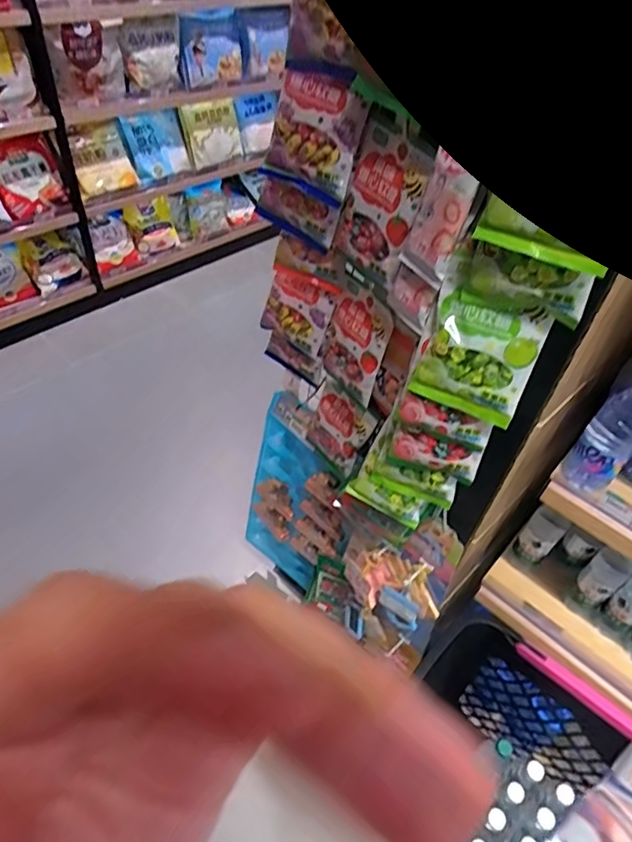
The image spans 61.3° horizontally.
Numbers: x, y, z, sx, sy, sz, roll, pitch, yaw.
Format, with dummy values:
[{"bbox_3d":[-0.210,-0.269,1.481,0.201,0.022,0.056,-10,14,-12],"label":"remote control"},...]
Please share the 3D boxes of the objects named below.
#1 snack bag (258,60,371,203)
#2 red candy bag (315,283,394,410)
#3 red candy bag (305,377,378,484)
[{"bbox_3d":[-0.003,-0.368,0.687,0.123,0.134,0.047,26,50,18],"label":"snack bag"},{"bbox_3d":[0.059,-0.127,0.842,0.040,0.157,0.141,-18,51,-21],"label":"red candy bag"},{"bbox_3d":[0.041,0.019,1.008,0.039,0.171,0.148,-26,54,-26],"label":"red candy bag"}]

